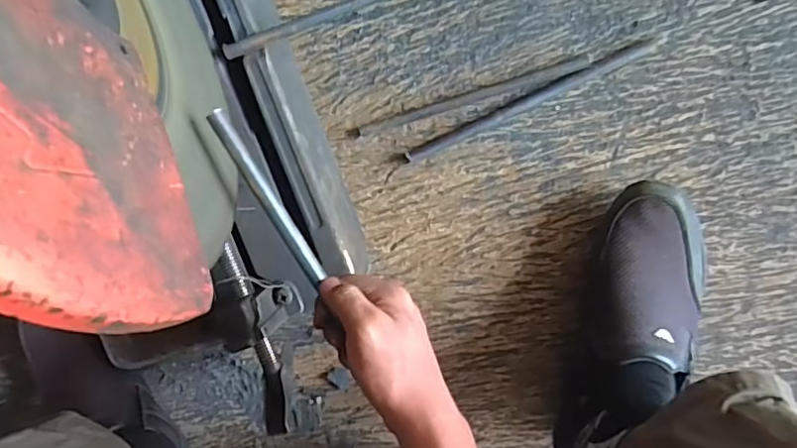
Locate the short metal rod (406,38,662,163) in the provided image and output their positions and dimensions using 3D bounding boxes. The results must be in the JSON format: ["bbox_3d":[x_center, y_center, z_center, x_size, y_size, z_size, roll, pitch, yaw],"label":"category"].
[{"bbox_3d":[0.123,-0.117,0.534,0.249,0.005,0.012,-25,94,8],"label":"short metal rod"}]

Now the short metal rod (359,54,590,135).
[{"bbox_3d":[0.067,-0.121,0.535,0.226,0.012,0.012,-16,95,7],"label":"short metal rod"}]

